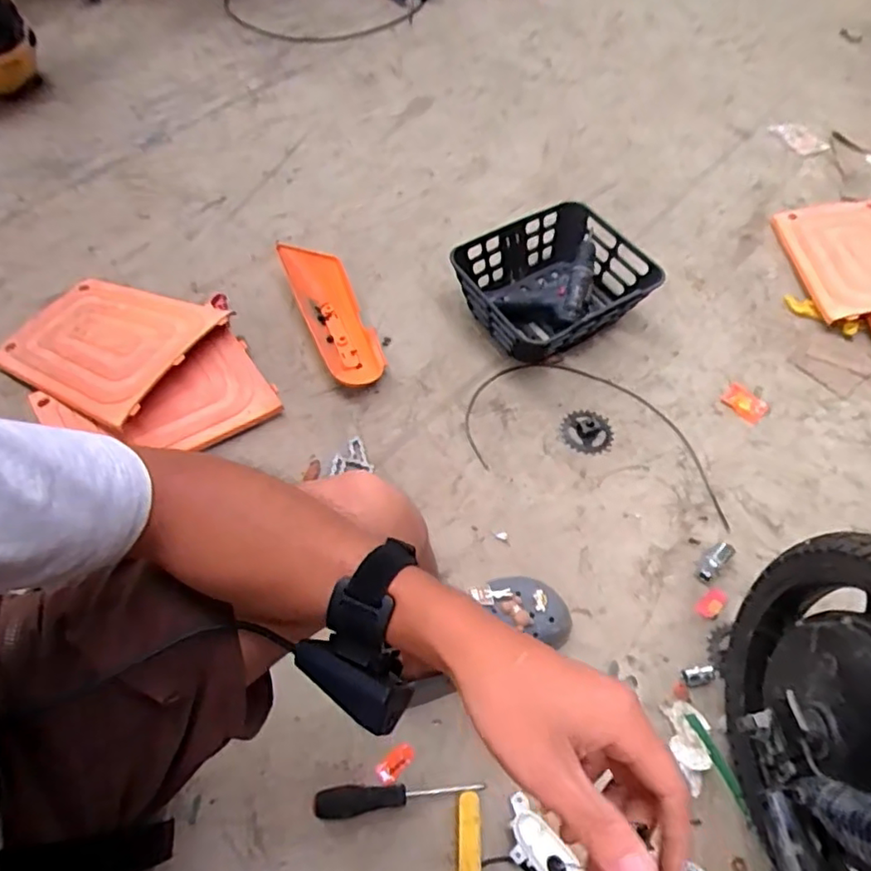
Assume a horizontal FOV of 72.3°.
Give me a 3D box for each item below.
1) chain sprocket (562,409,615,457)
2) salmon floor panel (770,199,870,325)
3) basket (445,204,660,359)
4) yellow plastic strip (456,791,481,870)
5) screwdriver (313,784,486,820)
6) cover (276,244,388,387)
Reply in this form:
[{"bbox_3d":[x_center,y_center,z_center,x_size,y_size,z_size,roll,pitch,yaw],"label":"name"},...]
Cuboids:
[{"bbox_3d":[0.258,-0.006,1.010,0.085,0.009,0.087,0,59,0],"label":"chain sprocket"},{"bbox_3d":[0.843,-0.366,1.197,0.245,0.031,0.319,-7,59,5],"label":"salmon floor panel"},{"bbox_3d":[0.225,-0.283,1.122,0.336,0.120,0.270,-28,64,-18],"label":"basket"},{"bbox_3d":[0.038,0.493,0.676,0.028,0.013,0.147,0,59,0],"label":"yellow plastic strip"},{"bbox_3d":[-0.042,0.429,0.710,0.196,0.026,0.032,-5,59,-3],"label":"screwdriver"},{"bbox_3d":[-0.190,-0.227,1.107,0.108,0.053,0.344,-19,61,-14],"label":"cover"}]

